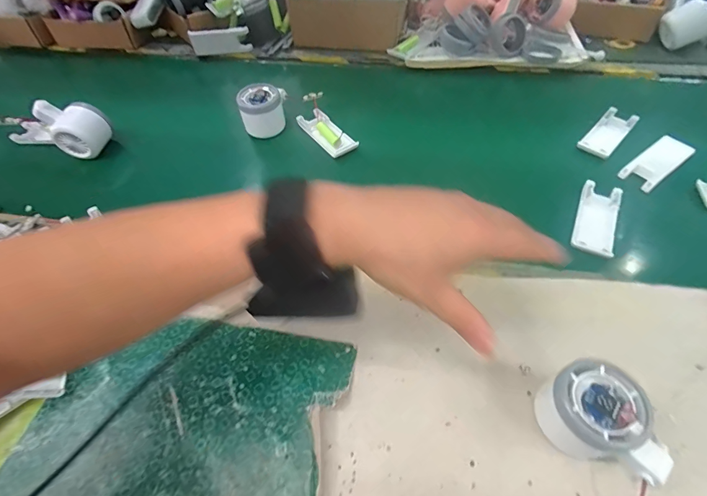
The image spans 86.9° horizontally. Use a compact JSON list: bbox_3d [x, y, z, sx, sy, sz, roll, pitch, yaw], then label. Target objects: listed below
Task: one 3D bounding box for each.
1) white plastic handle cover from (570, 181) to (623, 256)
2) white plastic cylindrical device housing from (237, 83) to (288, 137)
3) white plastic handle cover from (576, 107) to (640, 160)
[{"bbox_3d":[0.270,-0.034,0.412,0.040,0.008,0.104,23,57,18],"label":"white plastic handle cover"},{"bbox_3d":[-0.126,-0.196,0.526,0.062,0.050,0.051,-9,53,-5],"label":"white plastic cylindrical device housing"},{"bbox_3d":[0.338,-0.153,0.497,0.040,0.012,0.099,37,62,25],"label":"white plastic handle cover"}]

